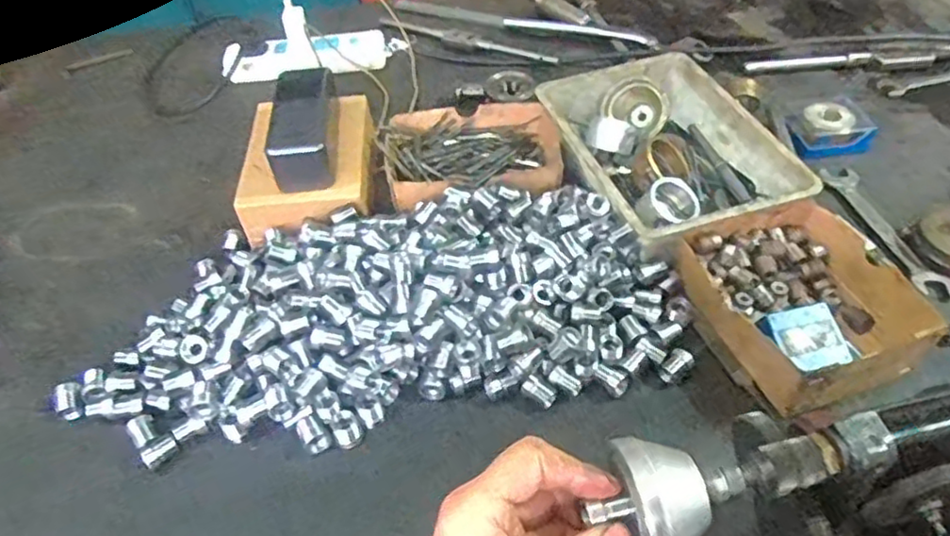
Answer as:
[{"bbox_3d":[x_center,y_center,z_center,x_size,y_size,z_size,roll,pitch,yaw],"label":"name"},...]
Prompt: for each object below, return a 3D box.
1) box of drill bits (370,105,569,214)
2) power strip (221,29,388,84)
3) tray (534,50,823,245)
[{"bbox_3d":[-0.001,-0.112,0.675,0.175,0.043,0.136,-10,46,-5],"label":"box of drill bits"},{"bbox_3d":[-0.221,-0.270,0.856,0.209,0.043,0.062,-5,46,0],"label":"power strip"},{"bbox_3d":[0.180,-0.109,0.647,0.170,0.068,0.246,-15,47,-10],"label":"tray"}]

